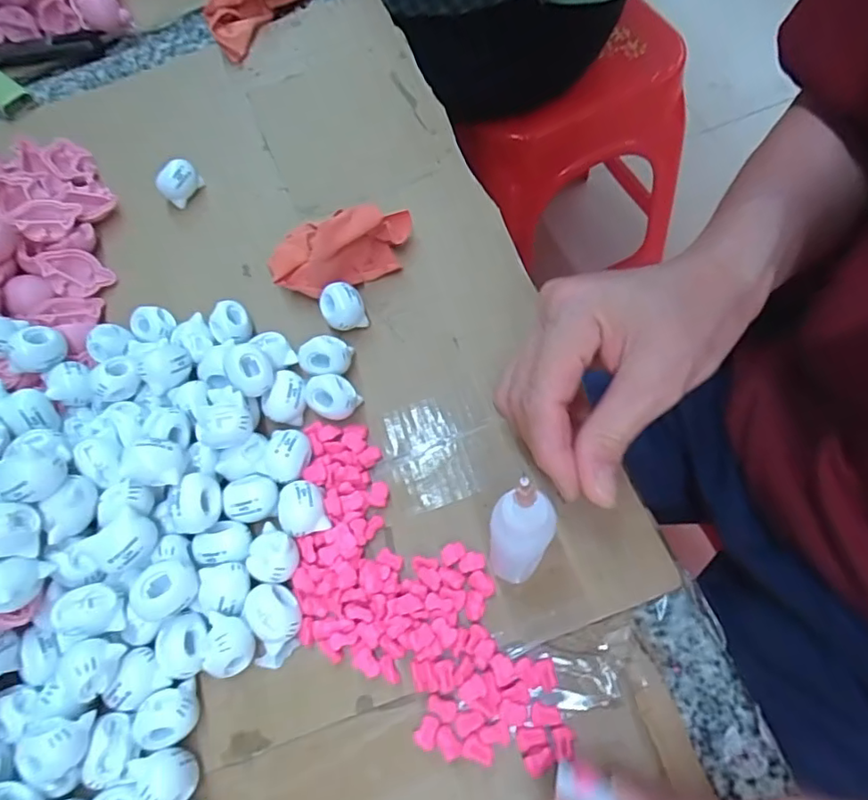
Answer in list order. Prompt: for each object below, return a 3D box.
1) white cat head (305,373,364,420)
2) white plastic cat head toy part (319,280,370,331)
[{"bbox_3d":[-0.051,-0.001,0.283,0.027,0.019,0.020,22,71,16],"label":"white cat head"},{"bbox_3d":[-0.048,-0.048,0.305,0.021,0.019,0.023,-3,66,6],"label":"white plastic cat head toy part"}]

